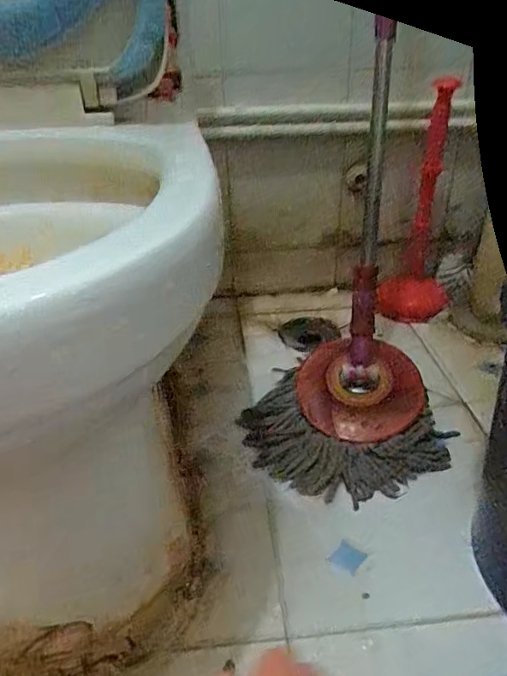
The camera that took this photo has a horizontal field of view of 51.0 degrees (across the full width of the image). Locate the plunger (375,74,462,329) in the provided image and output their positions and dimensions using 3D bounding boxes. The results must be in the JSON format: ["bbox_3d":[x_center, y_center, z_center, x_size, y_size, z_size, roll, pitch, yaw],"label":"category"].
[{"bbox_3d":[0.269,-0.199,0.845,0.106,0.380,0.094,9,35,17],"label":"plunger"}]

